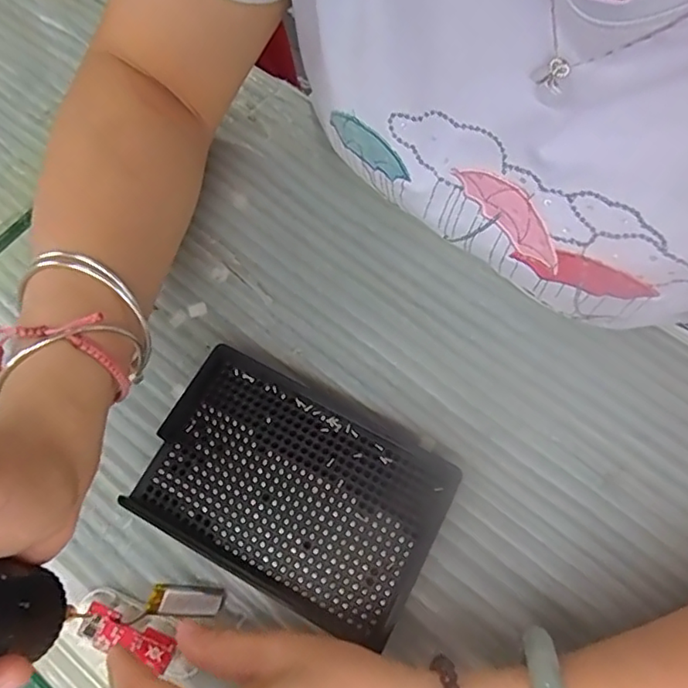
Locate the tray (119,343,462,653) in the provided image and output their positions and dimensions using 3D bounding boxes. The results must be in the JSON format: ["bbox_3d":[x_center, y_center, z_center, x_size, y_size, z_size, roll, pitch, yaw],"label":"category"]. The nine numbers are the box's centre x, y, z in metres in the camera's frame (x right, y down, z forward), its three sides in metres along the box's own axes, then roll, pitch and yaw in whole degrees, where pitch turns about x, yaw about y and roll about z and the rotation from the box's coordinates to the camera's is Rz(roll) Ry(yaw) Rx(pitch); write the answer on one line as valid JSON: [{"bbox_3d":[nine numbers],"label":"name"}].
[{"bbox_3d":[-0.026,0.071,0.284,0.139,0.021,0.092,27,72,11],"label":"tray"}]

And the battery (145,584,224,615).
[{"bbox_3d":[-0.072,0.118,0.264,0.034,0.007,0.012,18,66,-29],"label":"battery"}]

